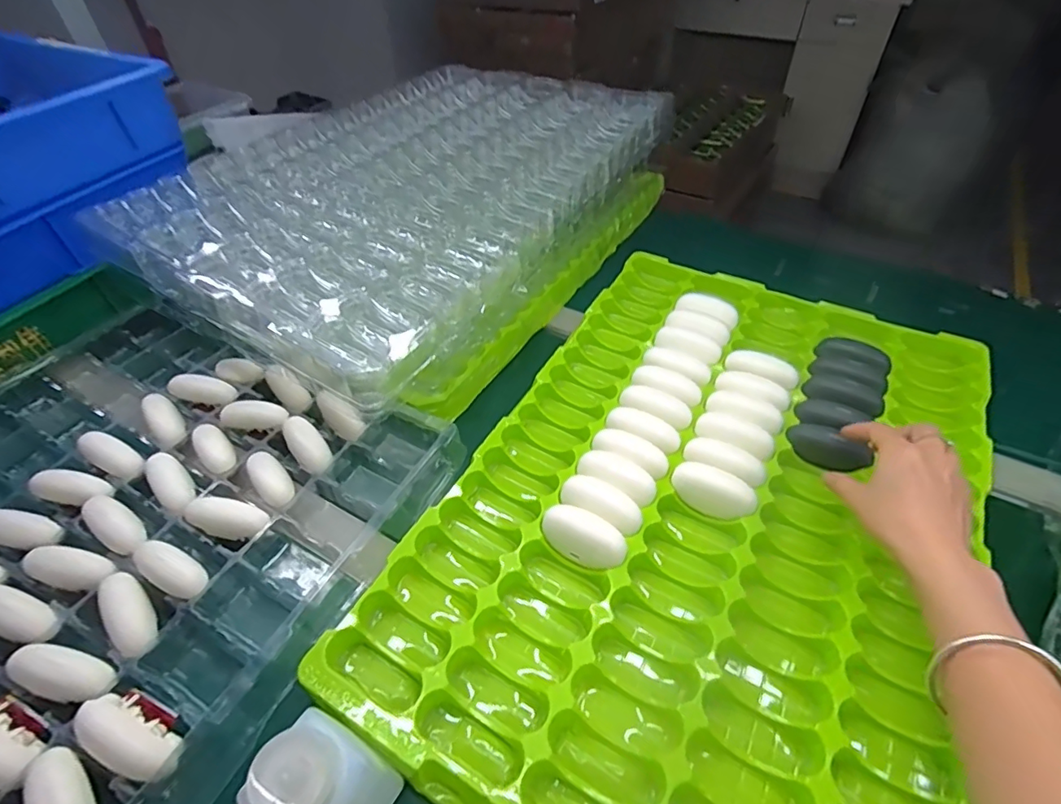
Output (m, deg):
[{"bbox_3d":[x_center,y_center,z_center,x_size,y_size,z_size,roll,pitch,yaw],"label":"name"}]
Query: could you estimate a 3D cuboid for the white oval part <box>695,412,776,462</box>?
[{"bbox_3d":[0.183,0.029,0.471,0.067,0.017,0.027,24,54,26],"label":"white oval part"}]

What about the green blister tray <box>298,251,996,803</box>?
[{"bbox_3d":[0.154,0.071,0.442,0.379,0.049,0.563,21,53,23],"label":"green blister tray"}]

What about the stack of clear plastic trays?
[{"bbox_3d":[-0.125,-0.259,0.631,0.402,0.088,0.588,23,54,25],"label":"stack of clear plastic trays"}]

